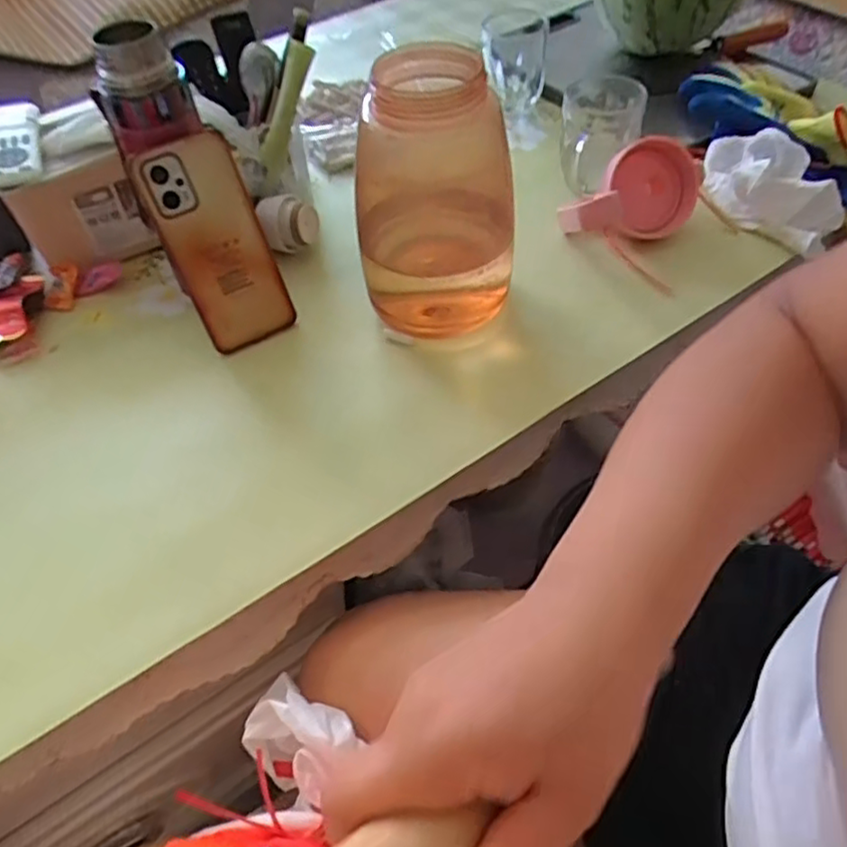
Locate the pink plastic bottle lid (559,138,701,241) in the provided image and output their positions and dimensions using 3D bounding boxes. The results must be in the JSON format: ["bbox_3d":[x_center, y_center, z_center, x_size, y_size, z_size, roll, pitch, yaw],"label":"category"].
[{"bbox_3d":[0.192,-0.214,0.623,0.168,0.075,0.078,-24,54,-15],"label":"pink plastic bottle lid"}]

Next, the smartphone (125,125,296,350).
[{"bbox_3d":[-0.167,-0.145,0.543,0.077,0.165,0.017,-26,29,-13],"label":"smartphone"}]

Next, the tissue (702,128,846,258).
[{"bbox_3d":[0.339,-0.236,0.643,0.126,0.057,0.124,18,55,17],"label":"tissue"}]

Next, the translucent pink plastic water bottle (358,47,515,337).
[{"bbox_3d":[0.009,-0.170,0.521,0.123,0.201,0.114,1,51,5],"label":"translucent pink plastic water bottle"}]

